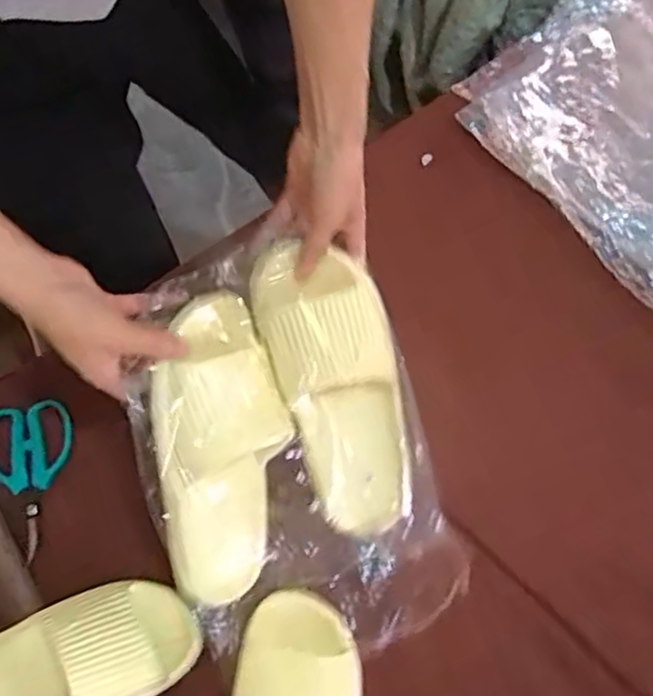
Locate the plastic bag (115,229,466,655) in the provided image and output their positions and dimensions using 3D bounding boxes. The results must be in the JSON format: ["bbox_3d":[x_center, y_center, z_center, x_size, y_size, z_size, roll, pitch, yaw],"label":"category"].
[{"bbox_3d":[-0.032,0.096,0.590,0.236,0.087,0.353,-19,97,-14],"label":"plastic bag"}]

